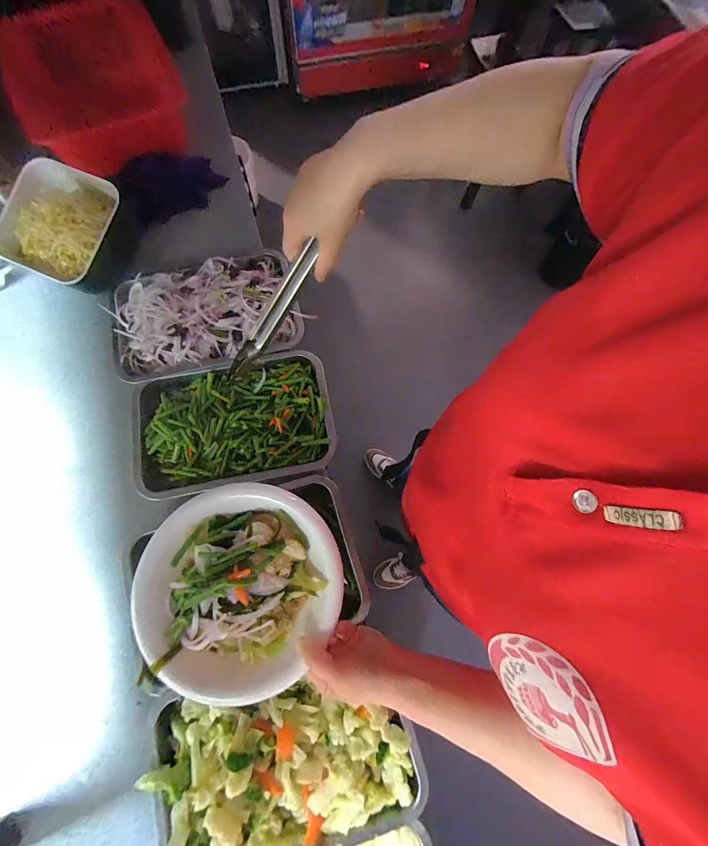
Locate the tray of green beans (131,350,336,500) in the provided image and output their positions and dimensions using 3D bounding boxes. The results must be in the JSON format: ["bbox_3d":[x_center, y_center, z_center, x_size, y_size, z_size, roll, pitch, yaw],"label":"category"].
[{"bbox_3d":[-0.189,-0.001,0.556,0.305,0.046,0.200,-8,72,-5],"label":"tray of green beans"}]

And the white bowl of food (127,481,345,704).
[{"bbox_3d":[-0.122,0.170,0.374,0.200,0.058,0.207,1,72,-2],"label":"white bowl of food"}]

